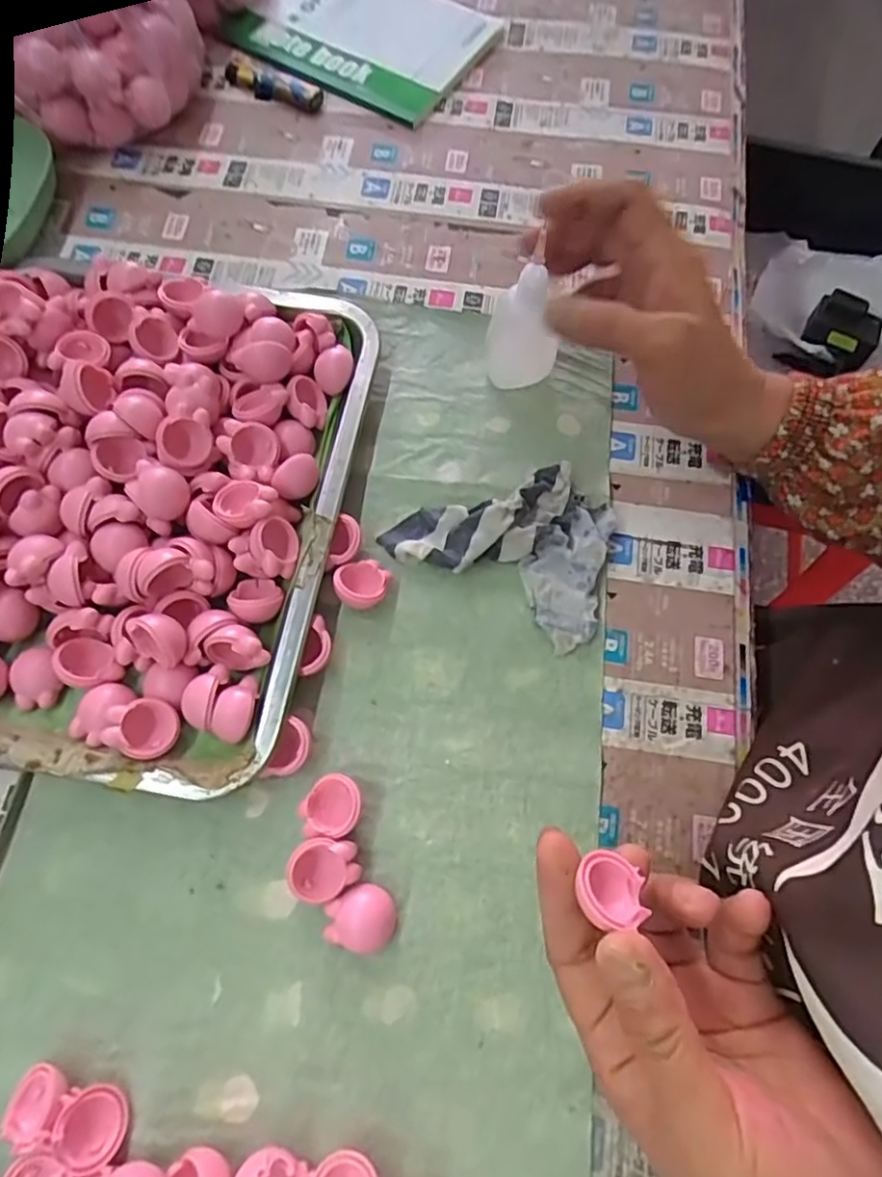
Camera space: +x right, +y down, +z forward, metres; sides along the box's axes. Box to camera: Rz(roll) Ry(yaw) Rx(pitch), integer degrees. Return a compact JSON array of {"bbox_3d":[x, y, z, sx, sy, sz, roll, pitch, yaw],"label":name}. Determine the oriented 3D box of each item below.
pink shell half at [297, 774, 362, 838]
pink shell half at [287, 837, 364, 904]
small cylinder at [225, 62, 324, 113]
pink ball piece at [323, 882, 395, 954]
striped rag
[{"bbox_3d":[-0.054,0.110,0.320,0.027,0.016,0.031,34,73,10],"label":"pink shell half"},{"bbox_3d":[-0.056,0.136,0.309,0.032,0.020,0.028,6,71,1],"label":"pink shell half"},{"bbox_3d":[-0.131,-0.390,0.497,0.080,0.013,0.019,26,72,7],"label":"small cylinder"},{"bbox_3d":[-0.038,0.157,0.307,0.032,0.010,0.029,20,72,5],"label":"pink ball piece"},{"bbox_3d":[0.043,-0.033,0.365,0.125,0.029,0.090,31,73,9],"label":"striped rag"}]

